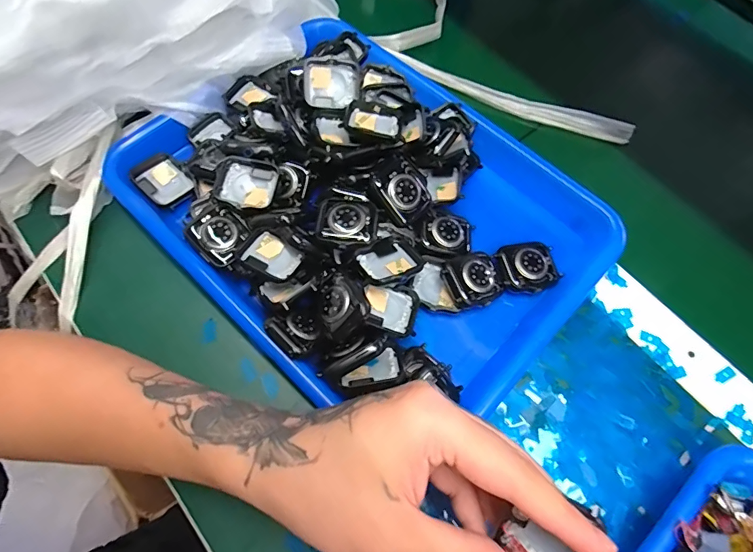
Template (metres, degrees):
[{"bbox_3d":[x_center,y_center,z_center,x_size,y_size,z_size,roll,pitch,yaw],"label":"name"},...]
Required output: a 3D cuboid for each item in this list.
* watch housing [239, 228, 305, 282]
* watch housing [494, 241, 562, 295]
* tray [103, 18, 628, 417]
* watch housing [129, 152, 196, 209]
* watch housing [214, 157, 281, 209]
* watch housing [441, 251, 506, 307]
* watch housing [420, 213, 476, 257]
[{"bbox_3d":[-0.070,-0.012,0.307,0.040,0.012,0.031,28,69,10],"label":"watch housing"},{"bbox_3d":[0.112,-0.006,0.325,0.043,0.013,0.038,-16,68,-8],"label":"watch housing"},{"bbox_3d":[-0.011,-0.057,0.329,0.325,0.053,0.252,42,72,15],"label":"tray"},{"bbox_3d":[-0.167,-0.075,0.345,0.041,0.009,0.036,42,72,15],"label":"watch housing"},{"bbox_3d":[-0.093,-0.066,0.318,0.043,0.014,0.036,13,65,4],"label":"watch housing"},{"bbox_3d":[0.069,0.002,0.311,0.040,0.010,0.037,-22,69,-10],"label":"watch housing"},{"bbox_3d":[0.053,-0.031,0.328,0.038,0.010,0.032,10,67,3],"label":"watch housing"}]

